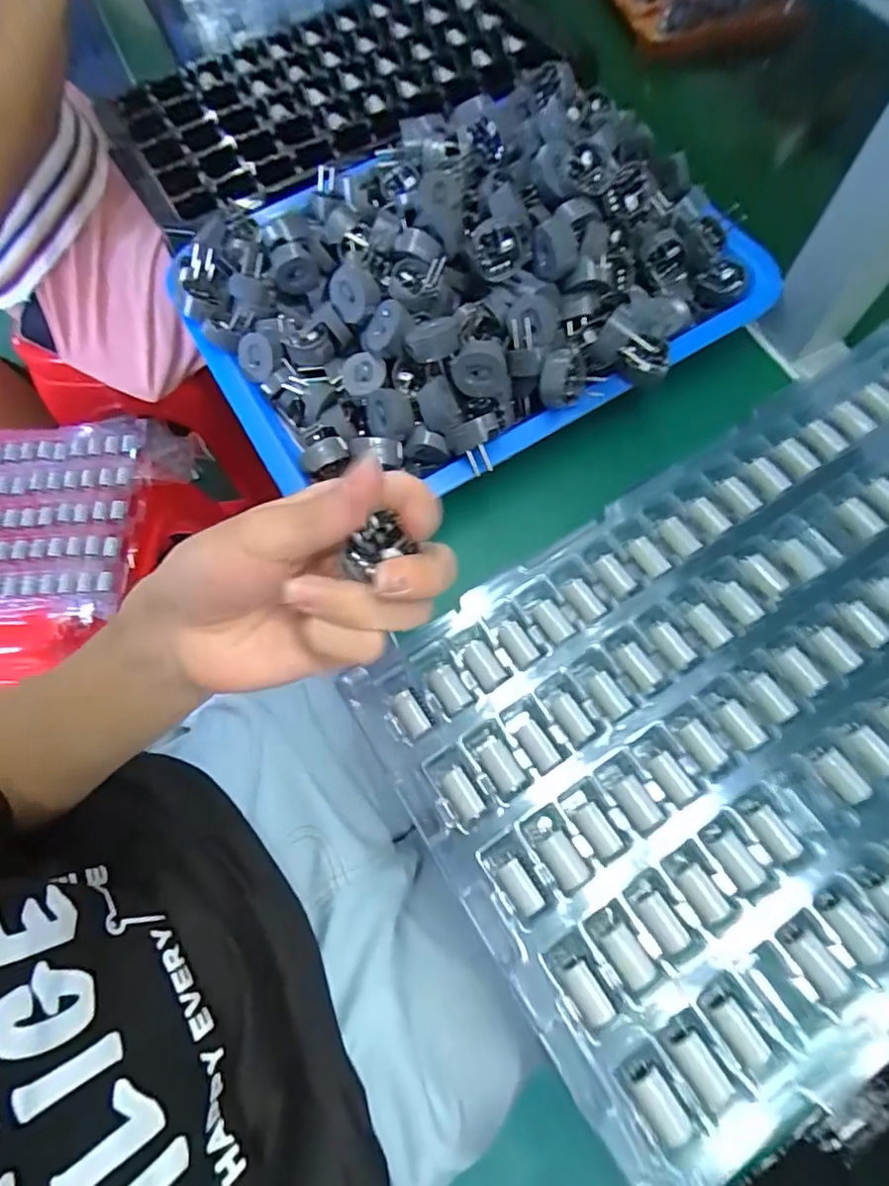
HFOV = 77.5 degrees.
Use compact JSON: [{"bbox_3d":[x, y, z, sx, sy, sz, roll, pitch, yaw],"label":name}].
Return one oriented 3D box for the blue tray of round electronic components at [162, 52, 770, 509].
[{"bbox_3d":[0.008,-0.201,0.347,0.321,0.085,0.254,-29,71,-9],"label":"blue tray of round electronic components"}]

